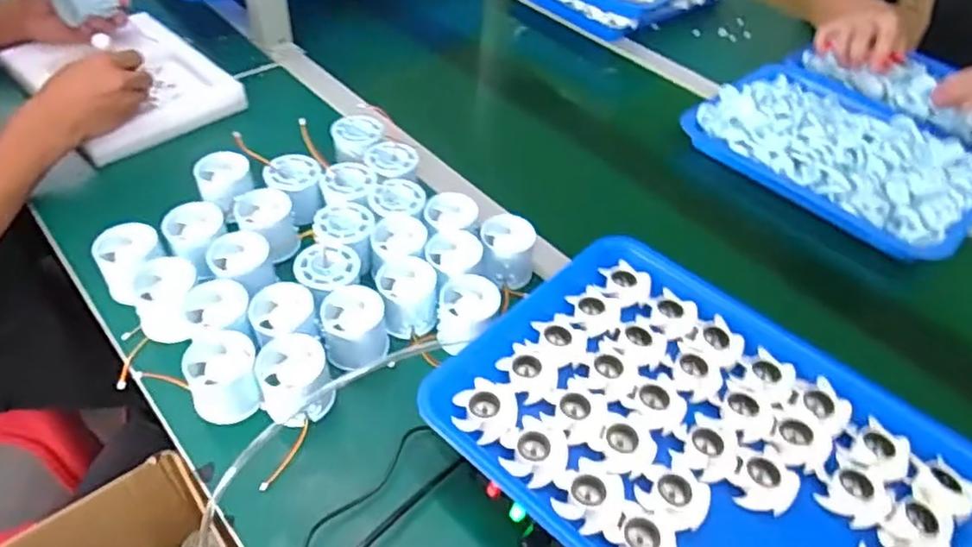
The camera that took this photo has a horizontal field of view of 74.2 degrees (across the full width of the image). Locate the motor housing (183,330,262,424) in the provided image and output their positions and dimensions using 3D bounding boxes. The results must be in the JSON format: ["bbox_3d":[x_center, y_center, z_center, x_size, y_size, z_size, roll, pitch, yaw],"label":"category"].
[{"bbox_3d":[-0.206,0.082,0.506,0.051,0.048,0.053,-11,47,-16],"label":"motor housing"}]

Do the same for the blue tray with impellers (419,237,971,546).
[{"bbox_3d":[0.156,0.117,0.444,0.338,0.032,0.263,35,52,26],"label":"blue tray with impellers"}]

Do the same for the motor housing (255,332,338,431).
[{"bbox_3d":[-0.151,0.087,0.512,0.053,0.054,0.054,3,45,-3],"label":"motor housing"}]

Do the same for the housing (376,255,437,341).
[{"bbox_3d":[-0.071,0.020,0.581,0.052,0.042,0.062,2,45,-4],"label":"housing"}]

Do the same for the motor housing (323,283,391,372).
[{"bbox_3d":[-0.112,0.046,0.551,0.052,0.051,0.050,3,45,-3],"label":"motor housing"}]

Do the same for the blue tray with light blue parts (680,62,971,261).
[{"bbox_3d":[0.446,-0.157,0.812,0.265,0.053,0.336,-33,57,-32],"label":"blue tray with light blue parts"}]

